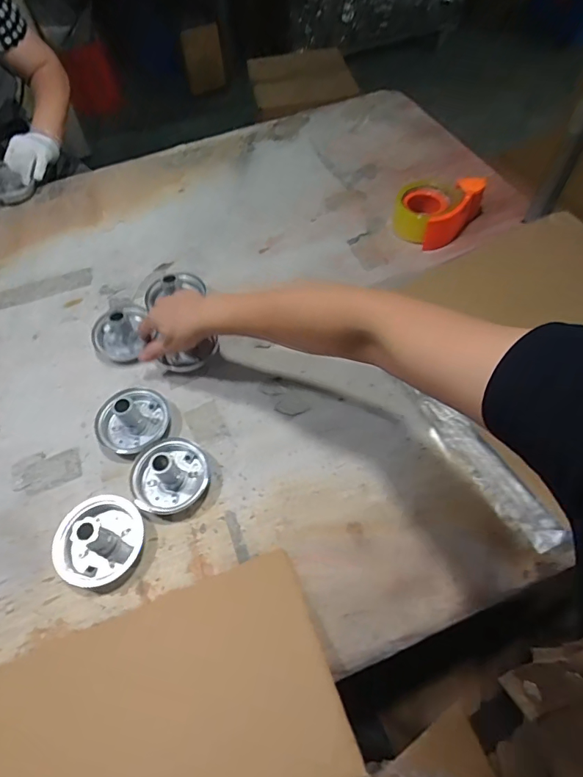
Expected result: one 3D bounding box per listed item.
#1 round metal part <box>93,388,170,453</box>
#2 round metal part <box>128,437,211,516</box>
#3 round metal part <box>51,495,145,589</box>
[{"bbox_3d":[-0.205,0.034,0.577,0.081,0.057,0.091,18,60,15],"label":"round metal part"},{"bbox_3d":[-0.149,0.098,0.535,0.088,0.054,0.087,-2,57,3],"label":"round metal part"},{"bbox_3d":[-0.215,0.160,0.494,0.084,0.060,0.095,27,63,20],"label":"round metal part"}]

